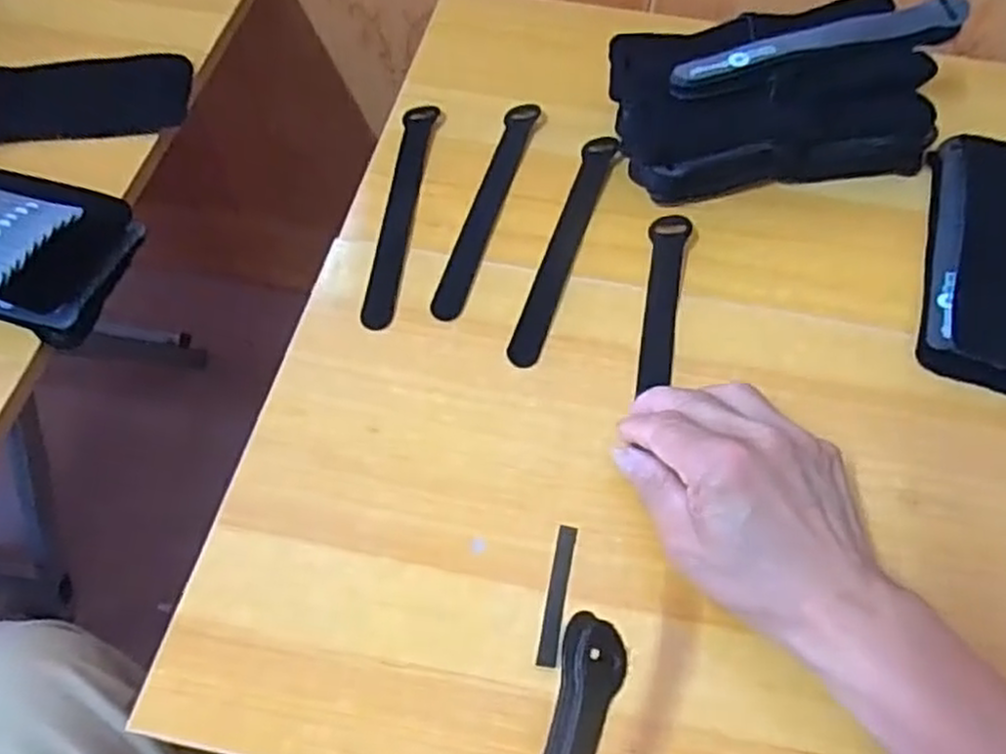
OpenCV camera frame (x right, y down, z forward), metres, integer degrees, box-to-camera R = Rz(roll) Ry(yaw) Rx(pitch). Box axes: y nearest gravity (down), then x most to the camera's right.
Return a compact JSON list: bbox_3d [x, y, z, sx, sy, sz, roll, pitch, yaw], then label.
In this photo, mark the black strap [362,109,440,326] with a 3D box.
[{"bbox_3d":[-0.067,-0.112,0.511,0.022,0.005,0.197,4,58,1],"label":"black strap"}]

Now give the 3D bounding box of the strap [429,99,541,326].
[{"bbox_3d":[-0.010,-0.116,0.514,0.022,0.007,0.194,15,59,8],"label":"strap"}]

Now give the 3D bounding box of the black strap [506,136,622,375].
[{"bbox_3d":[0.040,-0.087,0.495,0.021,0.004,0.194,17,61,10],"label":"black strap"}]

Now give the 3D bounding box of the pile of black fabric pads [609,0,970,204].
[{"bbox_3d":[0.189,-0.191,0.518,0.217,0.080,0.123,-6,58,-5],"label":"pile of black fabric pads"}]

